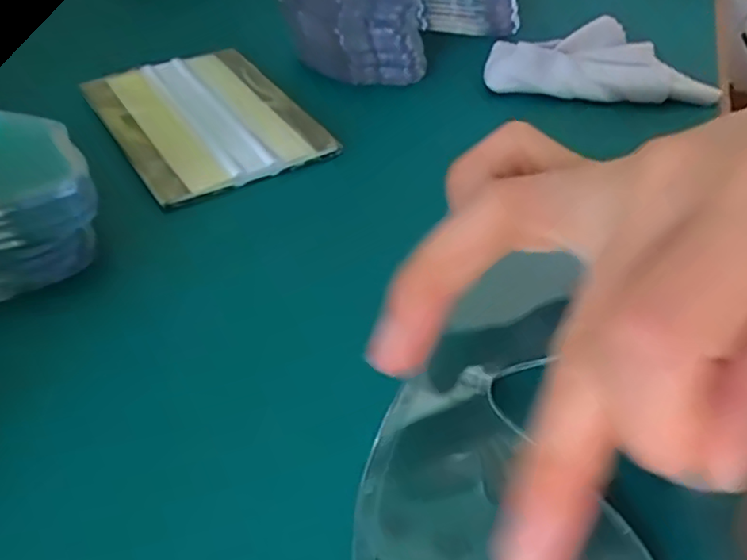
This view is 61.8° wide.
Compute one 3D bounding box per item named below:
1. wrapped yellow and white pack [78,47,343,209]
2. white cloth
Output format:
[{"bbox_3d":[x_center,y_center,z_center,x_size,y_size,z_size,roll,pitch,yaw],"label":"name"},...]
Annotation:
[{"bbox_3d":[-0.071,-0.070,0.263,0.075,0.009,0.097,-23,49,-24],"label":"wrapped yellow and white pack"},{"bbox_3d":[0.109,-0.104,0.296,0.105,0.023,0.039,8,44,6],"label":"white cloth"}]

